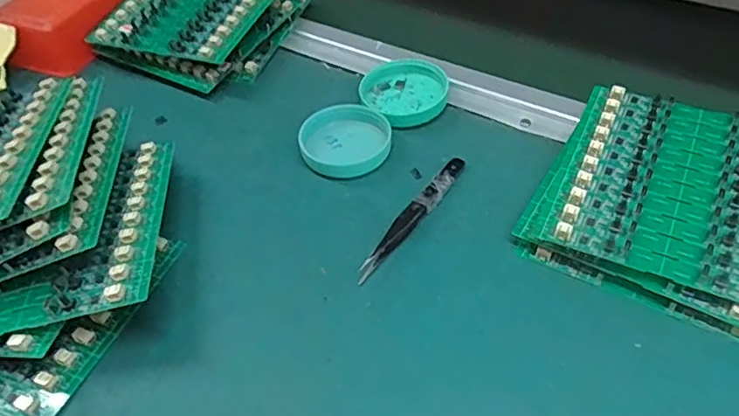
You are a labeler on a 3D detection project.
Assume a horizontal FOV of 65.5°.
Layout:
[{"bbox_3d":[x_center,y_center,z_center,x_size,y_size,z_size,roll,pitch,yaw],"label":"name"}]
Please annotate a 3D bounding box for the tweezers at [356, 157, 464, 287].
[{"bbox_3d":[0.029,0.003,0.363,0.012,0.013,0.113,24,55,26],"label":"tweezers"}]

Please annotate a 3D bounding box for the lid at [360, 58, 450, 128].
[{"bbox_3d":[0.027,-0.088,0.439,0.059,0.017,0.062,-3,47,4],"label":"lid"}]

